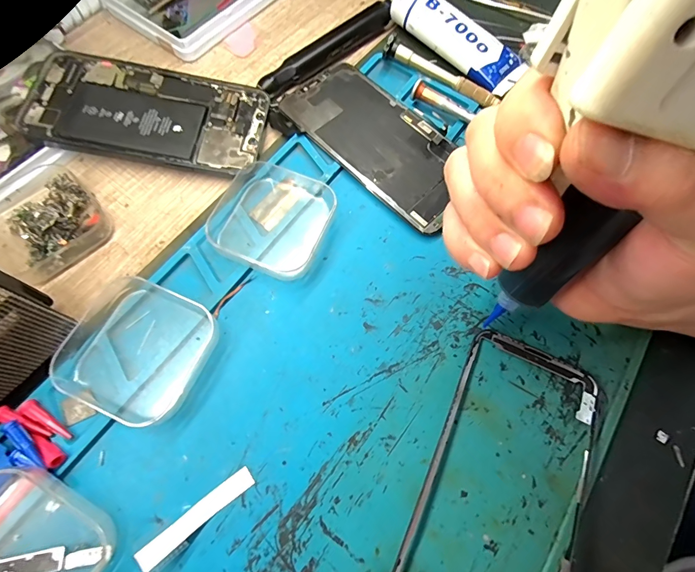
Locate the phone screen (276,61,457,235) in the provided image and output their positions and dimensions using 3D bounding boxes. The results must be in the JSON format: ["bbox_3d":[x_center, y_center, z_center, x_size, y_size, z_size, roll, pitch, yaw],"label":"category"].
[{"bbox_3d":[0.021,-0.099,0.244,0.067,0.005,0.137,-42,76,-15],"label":"phone screen"}]

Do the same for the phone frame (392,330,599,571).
[{"bbox_3d":[0.074,0.094,0.169,0.070,0.014,0.144,25,71,7],"label":"phone frame"}]

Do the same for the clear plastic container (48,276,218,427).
[{"bbox_3d":[-0.107,0.030,0.183,0.066,0.020,0.064,23,70,6],"label":"clear plastic container"}]

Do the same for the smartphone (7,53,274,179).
[{"bbox_3d":[-0.129,-0.113,0.237,0.143,0.005,0.071,8,71,-6],"label":"smartphone"}]

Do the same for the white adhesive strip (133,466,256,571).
[{"bbox_3d":[-0.066,0.103,0.162,0.051,0.007,0.009,-32,74,-28],"label":"white adhesive strip"}]

